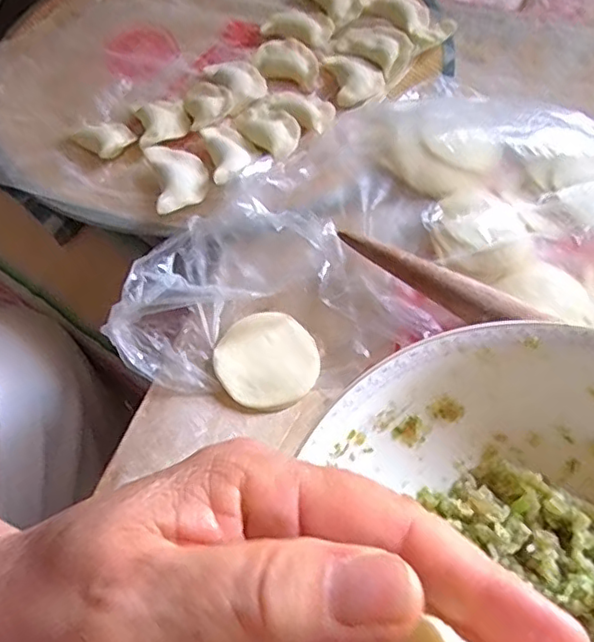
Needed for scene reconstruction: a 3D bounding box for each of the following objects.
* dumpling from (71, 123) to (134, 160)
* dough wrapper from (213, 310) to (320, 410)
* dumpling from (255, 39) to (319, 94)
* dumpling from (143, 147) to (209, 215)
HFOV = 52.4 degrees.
[{"bbox_3d":[-0.131,-0.127,0.411,0.039,0.014,0.031,40,73,21],"label":"dumpling"},{"bbox_3d":[-0.016,0.021,0.333,0.055,0.005,0.054,-2,63,3],"label":"dough wrapper"},{"bbox_3d":[-0.004,-0.189,0.442,0.048,0.014,0.033,21,67,14],"label":"dumpling"},{"bbox_3d":[-0.076,-0.094,0.389,0.035,0.016,0.059,-17,63,-4],"label":"dumpling"}]

